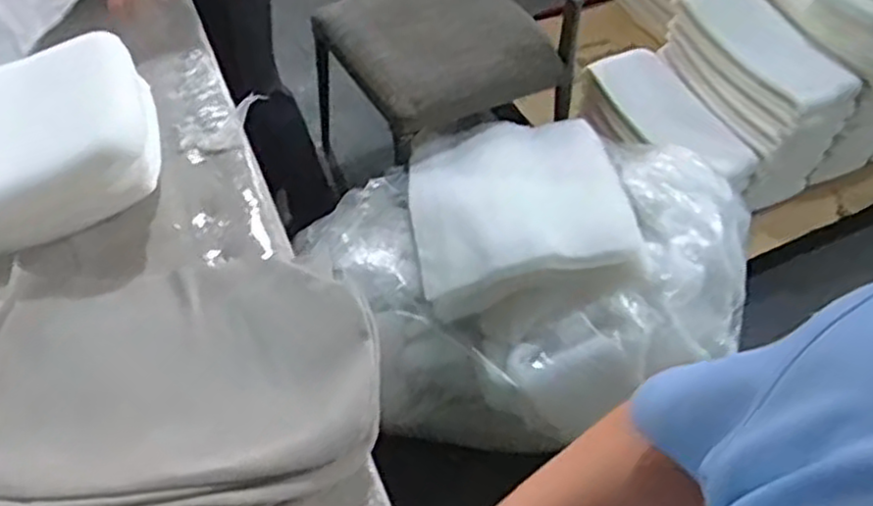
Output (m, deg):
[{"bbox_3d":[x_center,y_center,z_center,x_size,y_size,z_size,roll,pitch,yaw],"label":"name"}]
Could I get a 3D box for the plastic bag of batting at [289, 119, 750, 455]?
[{"bbox_3d":[0.193,0.019,1.497,0.779,0.407,0.662,-20,56,-16],"label":"plastic bag of batting"}]

